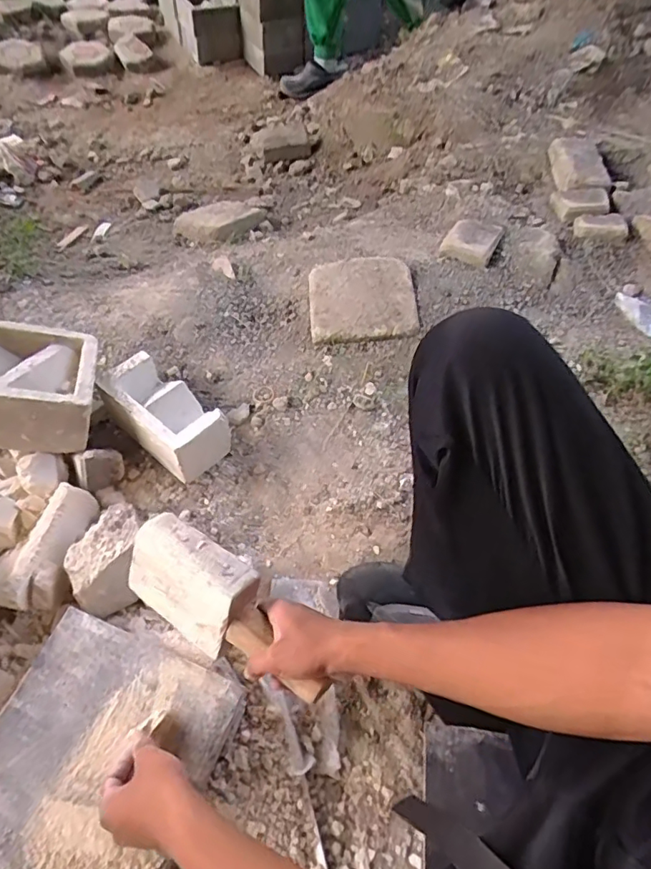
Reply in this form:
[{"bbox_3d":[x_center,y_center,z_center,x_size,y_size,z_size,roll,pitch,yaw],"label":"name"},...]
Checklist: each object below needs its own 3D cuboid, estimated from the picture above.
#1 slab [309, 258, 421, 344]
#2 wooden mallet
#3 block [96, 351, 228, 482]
[{"bbox_3d":[0.069,-0.261,0.982,0.199,0.028,0.186,-7,70,1],"label":"slab"},{"bbox_3d":[-0.104,0.183,0.544,0.252,0.078,0.085,31,61,19],"label":"wooden mallet"},{"bbox_3d":[-0.267,-0.036,0.843,0.220,0.092,0.101,36,62,22],"label":"block"}]

